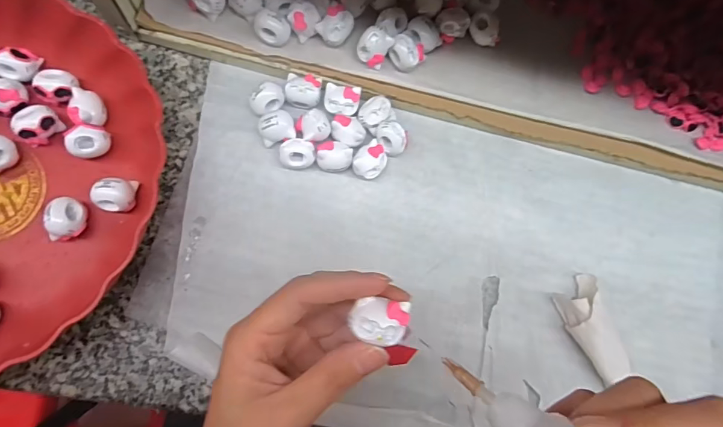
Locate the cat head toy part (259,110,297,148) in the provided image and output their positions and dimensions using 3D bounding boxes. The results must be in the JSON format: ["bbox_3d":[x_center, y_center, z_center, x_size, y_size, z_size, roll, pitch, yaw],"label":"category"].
[{"bbox_3d":[-0.060,-0.060,0.311,0.024,0.019,0.020,-16,82,-9],"label":"cat head toy part"}]

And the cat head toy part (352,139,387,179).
[{"bbox_3d":[0.006,-0.037,0.314,0.022,0.016,0.027,27,78,-1],"label":"cat head toy part"}]

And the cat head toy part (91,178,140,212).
[{"bbox_3d":[-0.163,-0.012,0.292,0.025,0.022,0.021,4,79,-6],"label":"cat head toy part"}]

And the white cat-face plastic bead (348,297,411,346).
[{"bbox_3d":[0.009,0.047,0.193,0.025,0.007,0.020,16,83,-5],"label":"white cat-face plastic bead"}]

